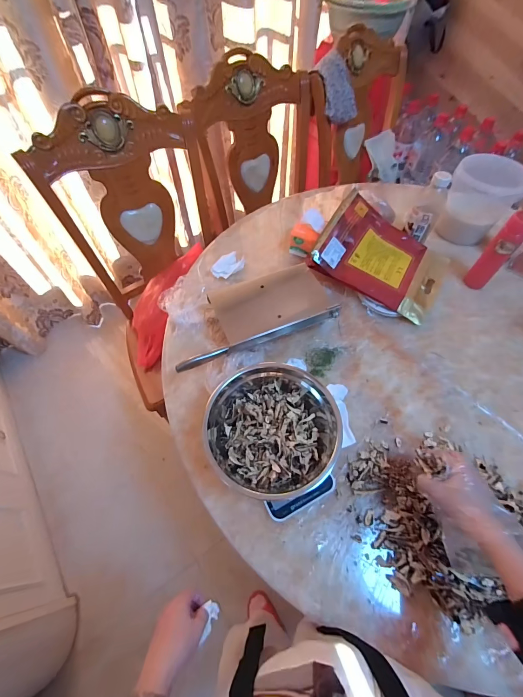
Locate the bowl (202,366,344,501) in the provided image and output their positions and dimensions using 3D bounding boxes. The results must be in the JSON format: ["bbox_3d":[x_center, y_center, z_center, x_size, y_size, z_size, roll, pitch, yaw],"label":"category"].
[{"bbox_3d":[0.023,0.144,0.561,0.230,0.082,0.206,31,63,18],"label":"bowl"}]

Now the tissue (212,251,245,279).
[{"bbox_3d":[-0.092,-0.232,0.850,0.093,0.027,0.053,-38,66,-21],"label":"tissue"}]

